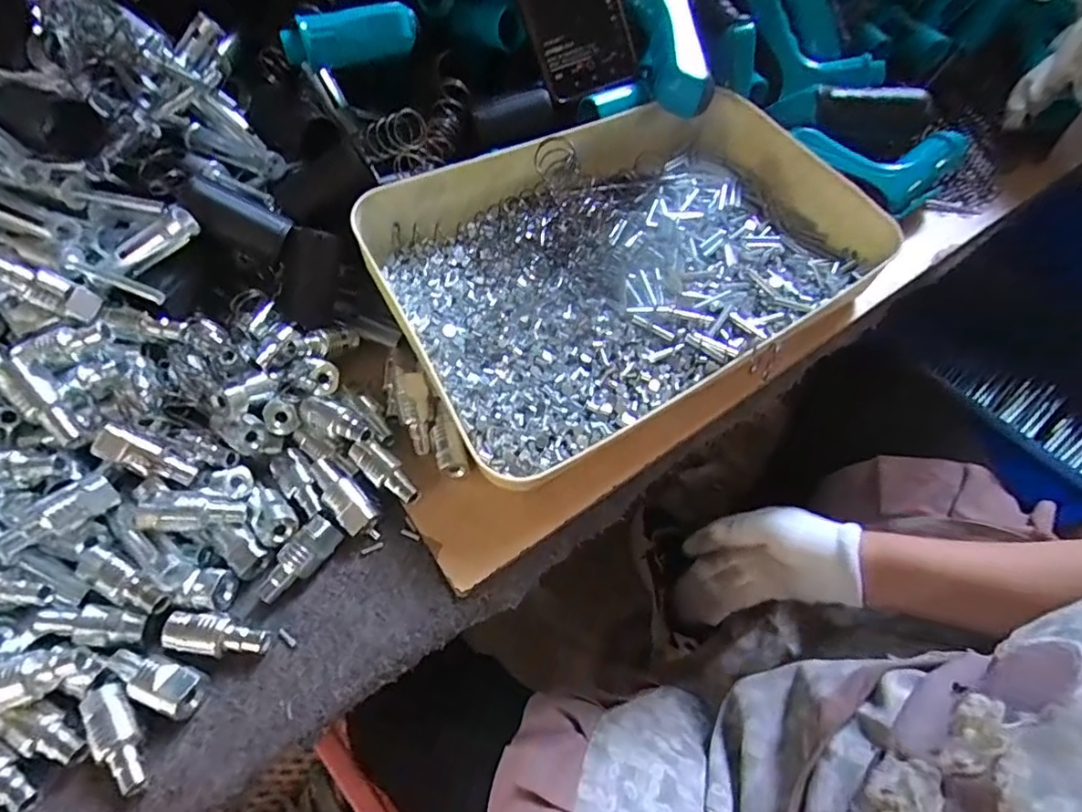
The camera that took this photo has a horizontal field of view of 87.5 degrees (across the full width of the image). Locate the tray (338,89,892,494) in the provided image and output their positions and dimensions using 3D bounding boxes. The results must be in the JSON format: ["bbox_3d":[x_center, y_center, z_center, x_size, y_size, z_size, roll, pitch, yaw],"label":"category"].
[{"bbox_3d":[0.055,-0.103,0.398,0.328,0.081,0.240,-32,61,-16],"label":"tray"}]

